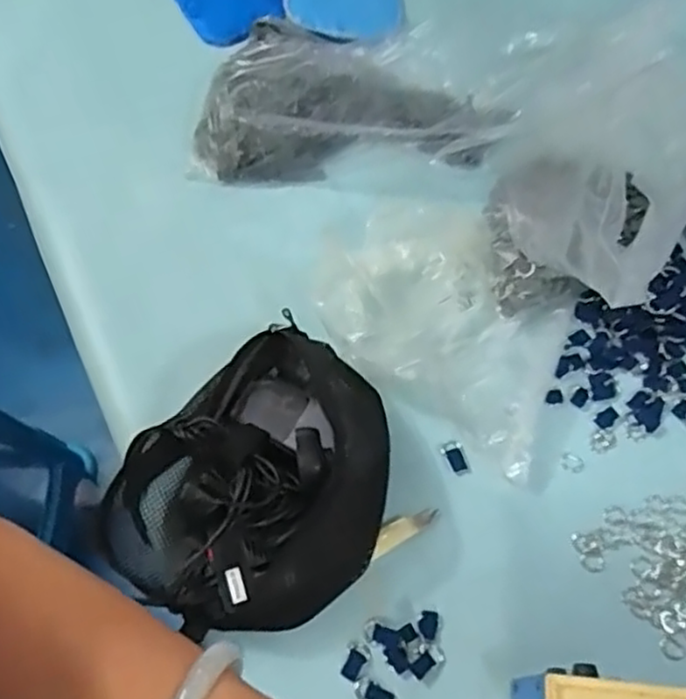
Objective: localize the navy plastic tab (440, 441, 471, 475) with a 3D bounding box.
[{"bbox_3d":[0.103,0.100,0.636,0.018,0.008,0.030,-21,64,-8],"label":"navy plastic tab"}]

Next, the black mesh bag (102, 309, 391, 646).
[{"bbox_3d":[-0.062,0.106,0.578,0.242,0.099,0.202,-38,68,-15],"label":"black mesh bag"}]

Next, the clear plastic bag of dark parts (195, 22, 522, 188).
[{"bbox_3d":[0.001,-0.292,0.788,0.334,0.068,0.195,-3,63,1],"label":"clear plastic bag of dark parts"}]

